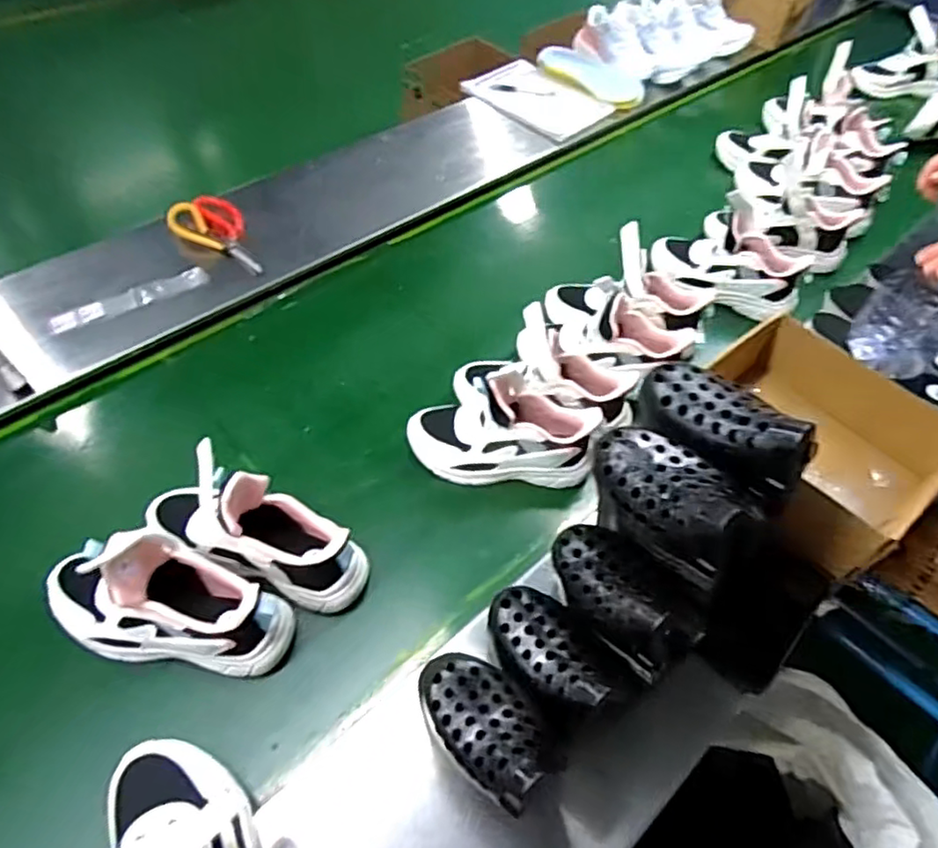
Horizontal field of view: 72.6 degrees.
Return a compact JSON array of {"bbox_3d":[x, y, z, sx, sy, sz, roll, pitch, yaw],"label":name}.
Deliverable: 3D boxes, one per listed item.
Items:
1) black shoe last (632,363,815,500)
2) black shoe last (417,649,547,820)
[{"bbox_3d":[0.222,-0.006,0.563,0.152,0.063,0.077,33,55,21],"label":"black shoe last"},{"bbox_3d":[0.013,0.227,0.491,0.066,0.039,0.117,-31,59,-26],"label":"black shoe last"}]

